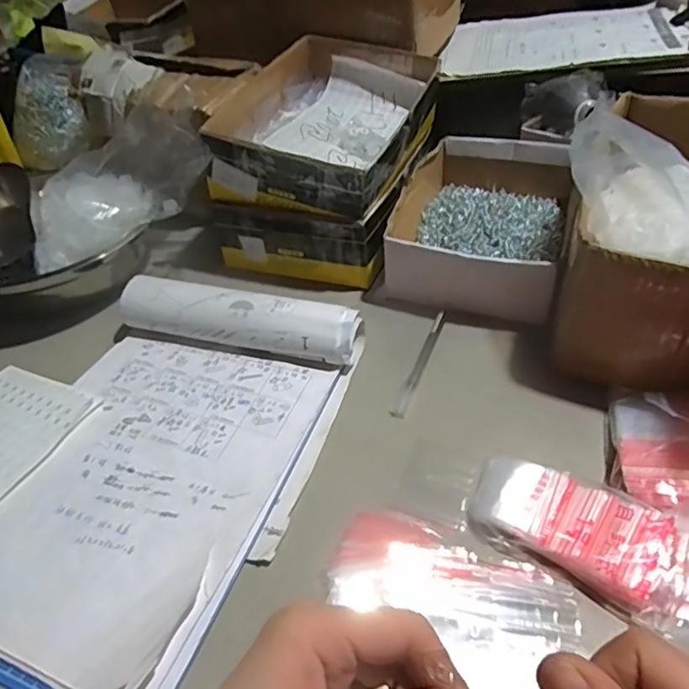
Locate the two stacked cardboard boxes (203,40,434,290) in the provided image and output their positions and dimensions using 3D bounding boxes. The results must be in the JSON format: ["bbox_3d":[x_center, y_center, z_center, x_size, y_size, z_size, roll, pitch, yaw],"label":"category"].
[{"bbox_3d":[-0.013,-0.213,0.624,0.183,0.143,0.274,9,44,17],"label":"two stacked cardboard boxes"}]

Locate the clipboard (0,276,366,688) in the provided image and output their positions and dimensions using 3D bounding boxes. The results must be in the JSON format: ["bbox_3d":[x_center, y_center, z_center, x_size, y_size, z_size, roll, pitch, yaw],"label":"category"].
[{"bbox_3d":[-0.144,0.071,0.406,0.225,0.048,0.314,11,45,19],"label":"clipboard"}]

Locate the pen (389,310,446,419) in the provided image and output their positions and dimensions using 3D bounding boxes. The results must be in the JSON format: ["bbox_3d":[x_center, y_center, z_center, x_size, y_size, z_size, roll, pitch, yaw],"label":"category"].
[{"bbox_3d":[0.067,0.013,0.479,0.010,0.009,0.130,13,45,21],"label":"pen"}]

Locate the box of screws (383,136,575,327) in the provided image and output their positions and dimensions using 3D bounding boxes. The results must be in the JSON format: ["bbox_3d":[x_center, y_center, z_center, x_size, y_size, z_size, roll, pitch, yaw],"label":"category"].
[{"bbox_3d":[0.150,-0.139,0.598,0.172,0.061,0.253,6,43,14],"label":"box of screws"}]

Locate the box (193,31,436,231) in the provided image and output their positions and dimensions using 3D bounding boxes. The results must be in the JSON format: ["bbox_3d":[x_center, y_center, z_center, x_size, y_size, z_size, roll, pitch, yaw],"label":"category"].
[{"bbox_3d":[-0.014,-0.241,0.602,0.184,0.078,0.265,12,45,19],"label":"box"}]

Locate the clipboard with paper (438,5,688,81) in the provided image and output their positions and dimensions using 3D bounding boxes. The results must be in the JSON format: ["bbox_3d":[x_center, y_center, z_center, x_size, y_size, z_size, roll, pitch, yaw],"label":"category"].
[{"bbox_3d":[0.308,-0.401,0.729,0.344,0.031,0.214,4,43,12],"label":"clipboard with paper"}]

